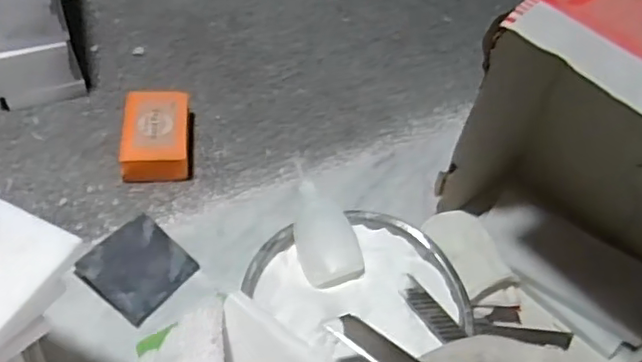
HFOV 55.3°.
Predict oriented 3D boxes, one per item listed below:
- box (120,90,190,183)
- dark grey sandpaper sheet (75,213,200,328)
[{"bbox_3d":[-0.156,-0.044,0.584,0.061,0.034,0.101,-3,49,-8],"label":"box"},{"bbox_3d":[-0.143,0.068,0.482,0.067,0.008,0.069,39,55,8],"label":"dark grey sandpaper sheet"}]

